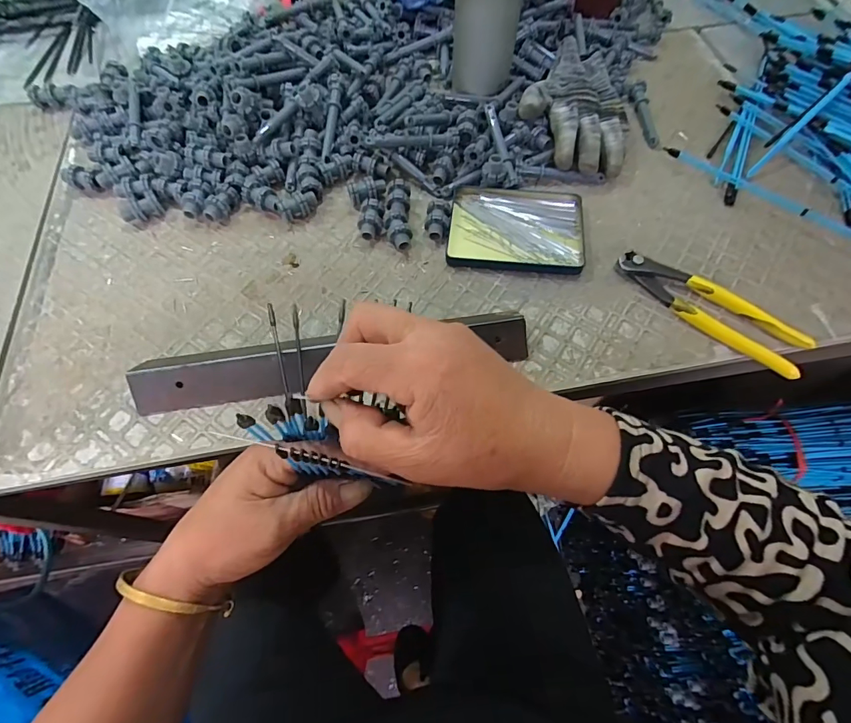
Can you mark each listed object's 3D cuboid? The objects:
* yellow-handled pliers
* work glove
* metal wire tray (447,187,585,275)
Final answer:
[{"bbox_3d":[0.246,-0.048,0.378,0.163,0.018,0.043,41,71,17],"label":"yellow-handled pliers"},{"bbox_3d":[0.163,-0.278,0.477,0.112,0.038,0.178,12,65,6],"label":"work glove"},{"bbox_3d":[0.089,-0.134,0.426,0.126,0.013,0.106,6,64,3],"label":"metal wire tray"}]

